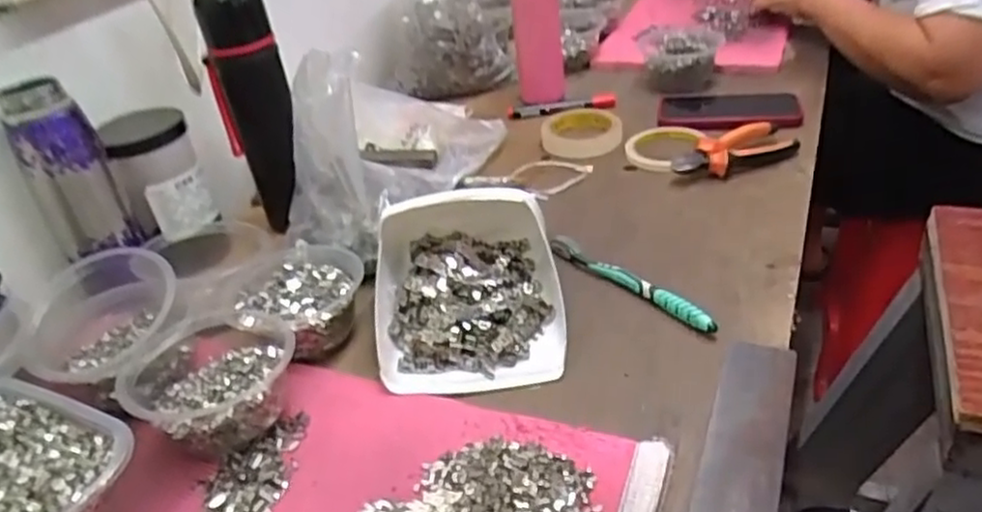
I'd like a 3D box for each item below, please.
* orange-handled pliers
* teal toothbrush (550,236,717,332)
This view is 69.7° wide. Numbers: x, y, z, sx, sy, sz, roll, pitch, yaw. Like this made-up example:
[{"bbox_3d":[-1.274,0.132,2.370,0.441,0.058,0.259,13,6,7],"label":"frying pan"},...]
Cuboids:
[{"bbox_3d":[0.261,-0.116,0.769,0.135,0.024,0.060,-15,34,-10],"label":"orange-handled pliers"},{"bbox_3d":[0.117,0.020,0.613,0.019,0.013,0.178,-29,38,-28],"label":"teal toothbrush"}]

